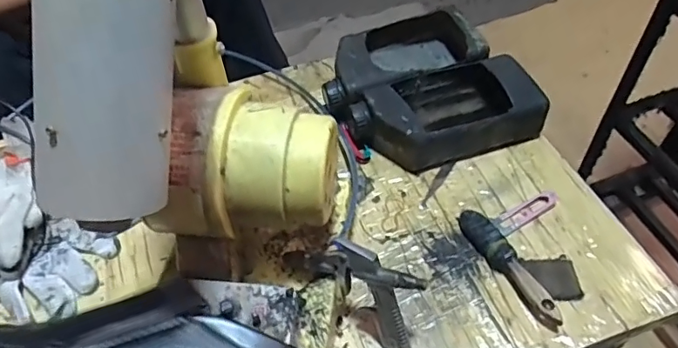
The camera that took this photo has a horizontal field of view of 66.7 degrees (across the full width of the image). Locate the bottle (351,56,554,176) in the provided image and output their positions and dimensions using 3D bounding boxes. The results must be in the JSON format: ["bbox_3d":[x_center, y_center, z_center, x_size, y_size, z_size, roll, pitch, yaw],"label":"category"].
[{"bbox_3d":[0.131,-0.076,0.639,0.211,0.063,0.120,-20,53,-12],"label":"bottle"}]

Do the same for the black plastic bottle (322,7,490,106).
[{"bbox_3d":[0.078,-0.156,0.706,0.222,0.064,0.131,-18,52,-10],"label":"black plastic bottle"}]

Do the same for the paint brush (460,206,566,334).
[{"bbox_3d":[0.174,0.090,0.525,0.030,0.024,0.149,-24,54,-15],"label":"paint brush"}]

